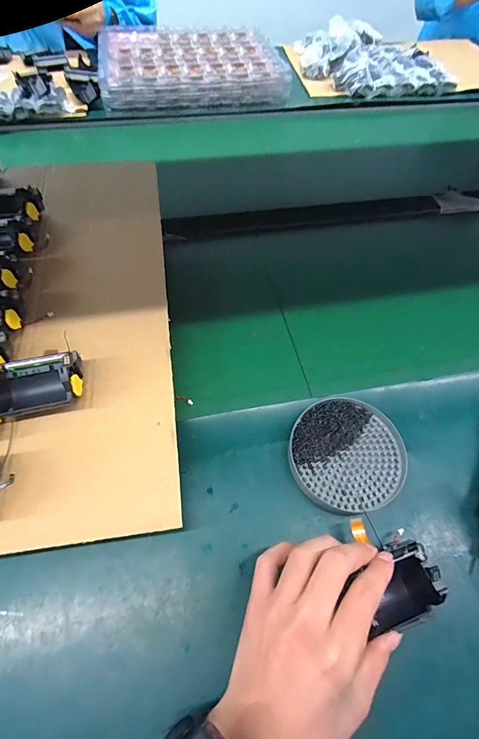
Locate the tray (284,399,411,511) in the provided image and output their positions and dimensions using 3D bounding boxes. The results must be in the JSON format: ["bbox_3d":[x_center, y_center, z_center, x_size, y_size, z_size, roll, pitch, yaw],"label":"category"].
[{"bbox_3d":[0.108,0.086,0.387,0.114,0.022,0.110,1,59,-2],"label":"tray"}]

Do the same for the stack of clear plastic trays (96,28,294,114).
[{"bbox_3d":[-0.108,-0.653,0.814,0.373,0.052,0.288,-11,60,-9],"label":"stack of clear plastic trays"}]

